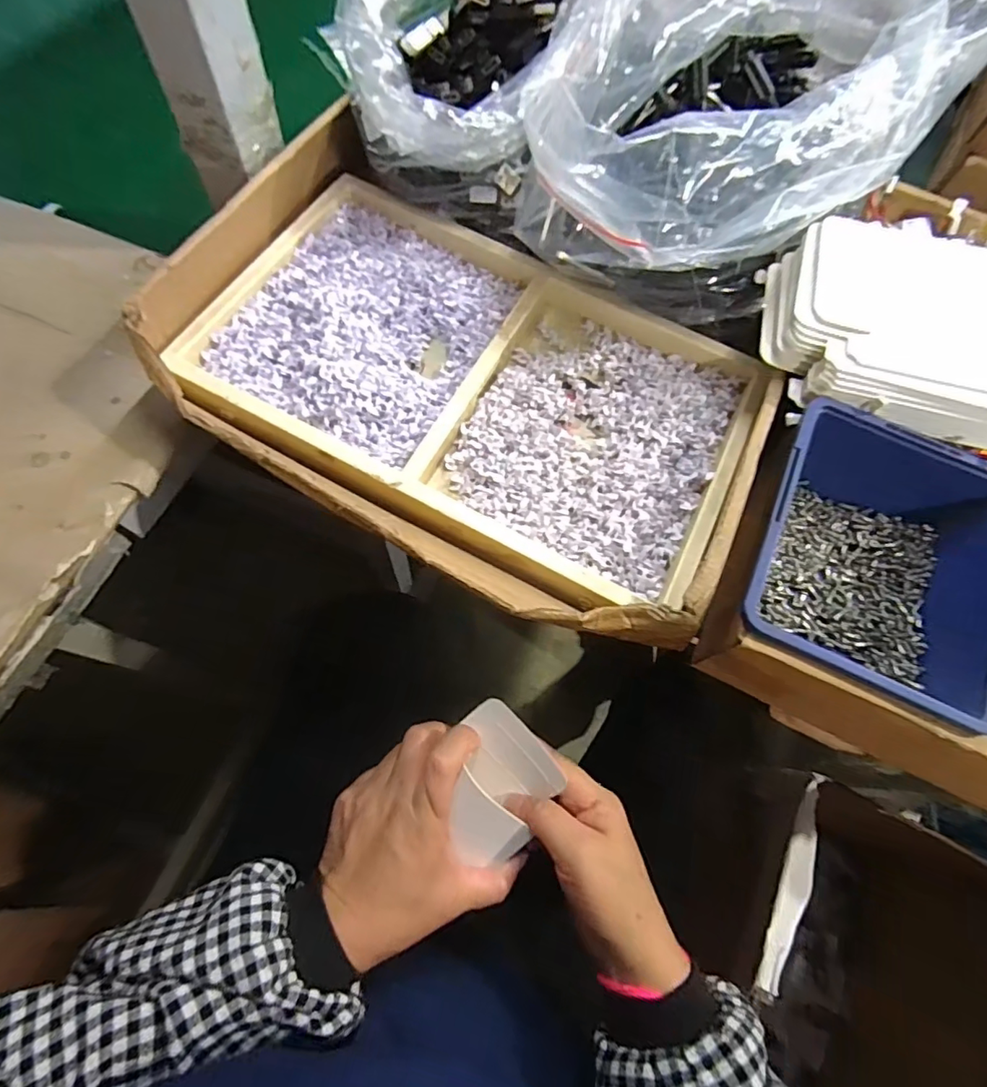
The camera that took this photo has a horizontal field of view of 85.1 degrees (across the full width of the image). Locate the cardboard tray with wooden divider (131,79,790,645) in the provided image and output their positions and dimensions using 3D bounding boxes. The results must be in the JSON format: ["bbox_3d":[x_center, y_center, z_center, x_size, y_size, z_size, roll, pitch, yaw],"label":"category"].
[{"bbox_3d":[-0.013,-0.103,0.319,0.337,0.050,0.229,27,69,6],"label":"cardboard tray with wooden divider"}]

